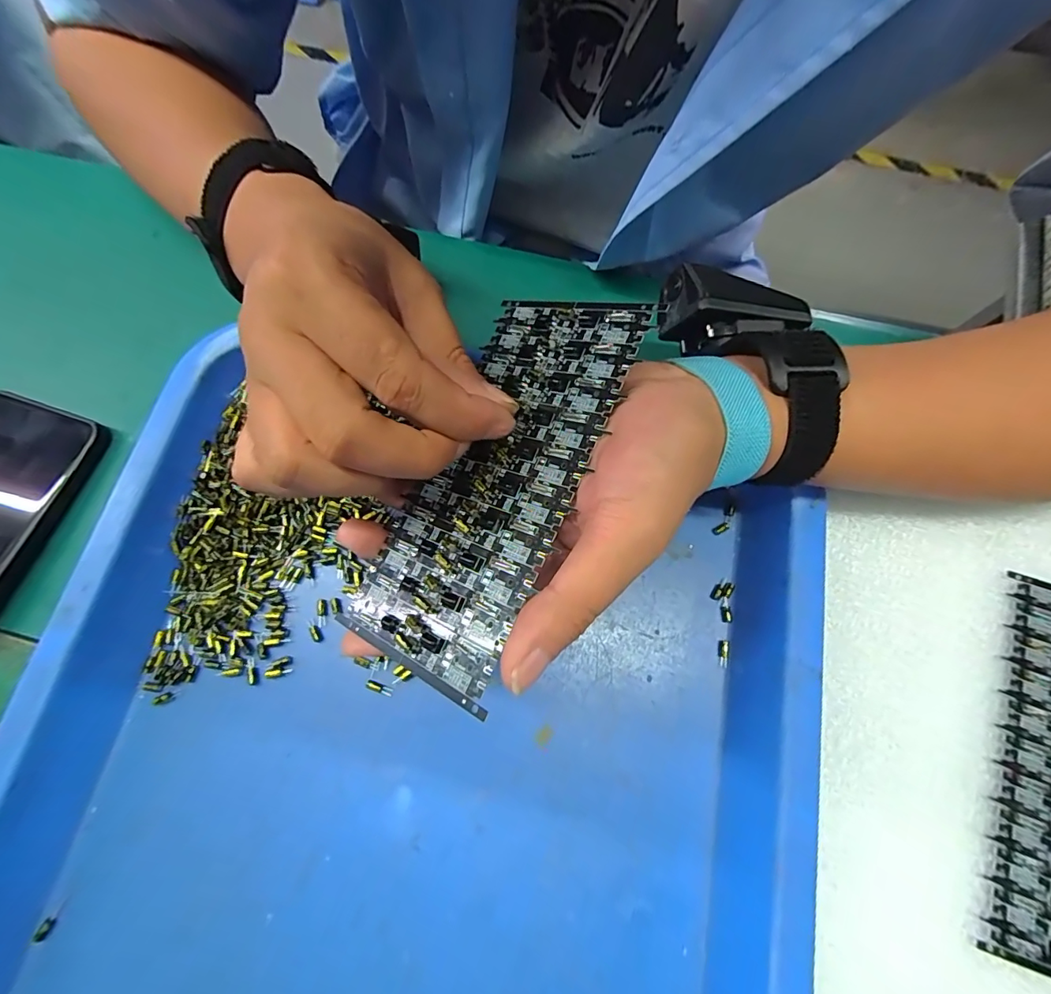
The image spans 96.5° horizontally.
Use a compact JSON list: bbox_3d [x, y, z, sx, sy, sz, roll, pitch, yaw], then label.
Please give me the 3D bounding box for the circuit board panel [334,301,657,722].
[{"bbox_3d":[-0.012,-0.011,0.190,0.073,0.004,0.163,18,77,32],"label":"circuit board panel"}]

